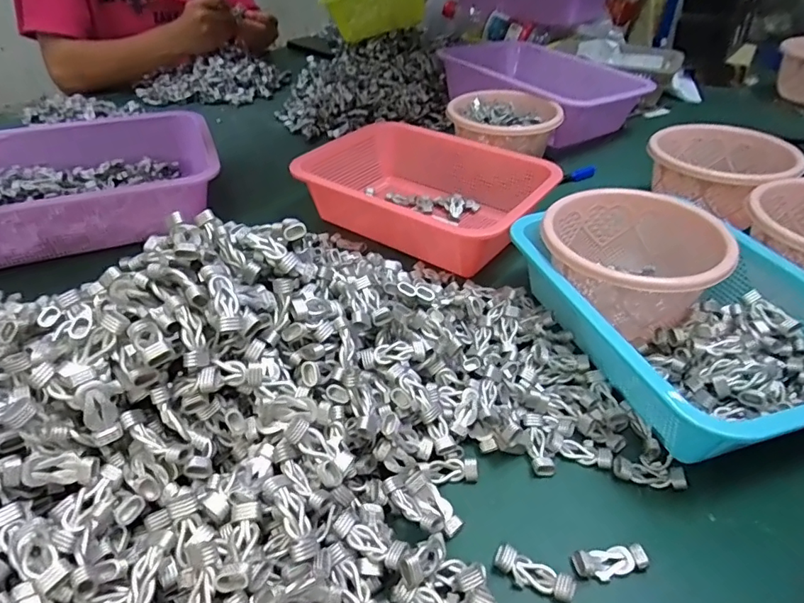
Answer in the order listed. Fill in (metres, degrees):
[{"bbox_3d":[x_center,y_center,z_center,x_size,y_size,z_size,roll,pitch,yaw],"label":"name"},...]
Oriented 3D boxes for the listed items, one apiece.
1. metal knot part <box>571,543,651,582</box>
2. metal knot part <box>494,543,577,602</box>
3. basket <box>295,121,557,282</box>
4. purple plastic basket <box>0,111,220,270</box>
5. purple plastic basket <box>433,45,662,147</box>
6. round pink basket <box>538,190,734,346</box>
[{"bbox_3d":[0.123,0.152,0.303,0.042,0.009,0.016,-5,40,-7],"label":"metal knot part"},{"bbox_3d":[0.076,0.157,0.298,0.045,0.007,0.016,19,43,21],"label":"metal knot part"},{"bbox_3d":[0.027,-0.126,0.603,0.270,0.075,0.185,24,45,25],"label":"basket"},{"bbox_3d":[-0.383,-0.146,0.611,0.306,0.067,0.211,-18,43,-22],"label":"purple plastic basket"},{"bbox_3d":[0.219,-0.346,0.834,0.240,0.076,0.312,-16,42,-20],"label":"purple plastic basket"},{"bbox_3d":[0.194,-0.033,0.450,0.141,0.080,0.137,1,39,-1],"label":"round pink basket"}]

